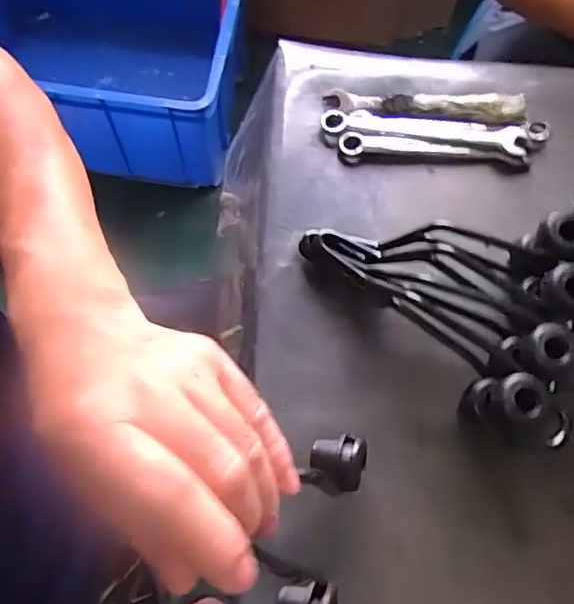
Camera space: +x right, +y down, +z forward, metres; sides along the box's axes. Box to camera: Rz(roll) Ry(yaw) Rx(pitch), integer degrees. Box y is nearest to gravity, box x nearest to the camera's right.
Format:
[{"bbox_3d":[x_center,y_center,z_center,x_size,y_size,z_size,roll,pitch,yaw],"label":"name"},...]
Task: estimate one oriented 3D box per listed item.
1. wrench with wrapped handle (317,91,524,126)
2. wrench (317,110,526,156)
[{"bbox_3d":[0.116,-0.163,0.465,0.161,0.014,0.027,6,69,0],"label":"wrench with wrapped handle"},{"bbox_3d":[0.112,-0.138,0.457,0.165,0.010,0.022,5,69,0],"label":"wrench"}]

